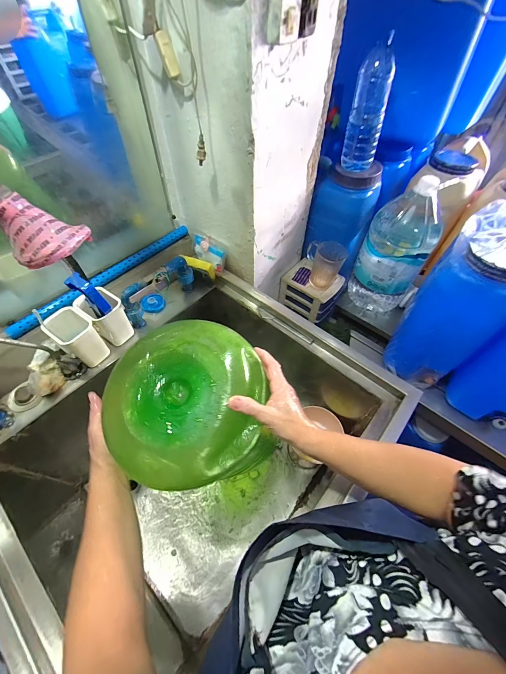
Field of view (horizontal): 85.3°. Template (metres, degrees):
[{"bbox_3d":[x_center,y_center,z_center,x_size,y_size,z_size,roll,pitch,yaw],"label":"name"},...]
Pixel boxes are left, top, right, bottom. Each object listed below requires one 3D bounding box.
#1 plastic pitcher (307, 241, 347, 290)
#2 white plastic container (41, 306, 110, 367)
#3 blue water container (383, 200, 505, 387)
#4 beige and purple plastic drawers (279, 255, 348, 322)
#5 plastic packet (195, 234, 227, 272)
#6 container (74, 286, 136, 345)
[{"bbox_3d":[0.212,-0.215,0.832,0.112,0.114,0.080,15,57,10],"label":"plastic pitcher"},{"bbox_3d":[-0.376,0.003,0.592,0.089,0.103,0.070,31,61,19],"label":"white plastic container"},{"bbox_3d":[0.527,-0.083,0.719,0.176,0.412,0.258,30,60,19],"label":"blue water container"},{"bbox_3d":[0.192,-0.151,0.926,0.173,0.115,0.130,31,61,19],"label":"beige and purple plastic drawers"},{"bbox_3d":[-0.121,-0.235,0.753,0.105,0.073,0.026,31,37,18],"label":"plastic packet"},{"bbox_3d":[-0.330,-0.044,0.623,0.084,0.112,0.073,33,61,20],"label":"container"}]

